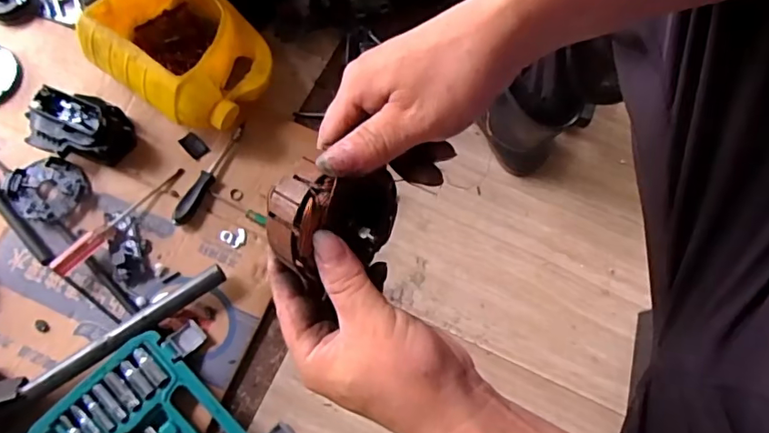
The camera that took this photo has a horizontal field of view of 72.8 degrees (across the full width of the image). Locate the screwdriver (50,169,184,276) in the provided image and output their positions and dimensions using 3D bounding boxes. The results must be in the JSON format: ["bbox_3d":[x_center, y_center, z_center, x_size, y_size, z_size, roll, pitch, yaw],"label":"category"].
[{"bbox_3d":[-0.348,0.001,0.684,0.021,0.026,0.195,41,76,10],"label":"screwdriver"}]

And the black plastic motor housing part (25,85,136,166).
[{"bbox_3d":[-0.411,-0.121,0.705,0.119,0.067,0.081,11,73,2],"label":"black plastic motor housing part"}]

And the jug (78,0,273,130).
[{"bbox_3d":[-0.274,-0.230,0.720,0.224,0.115,0.174,32,75,8],"label":"jug"}]

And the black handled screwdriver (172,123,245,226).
[{"bbox_3d":[-0.241,-0.061,0.718,0.022,0.025,0.163,22,74,5],"label":"black handled screwdriver"}]

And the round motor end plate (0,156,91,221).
[{"bbox_3d":[-0.456,-0.037,0.704,0.102,0.015,0.083,-16,74,-6],"label":"round motor end plate"}]

